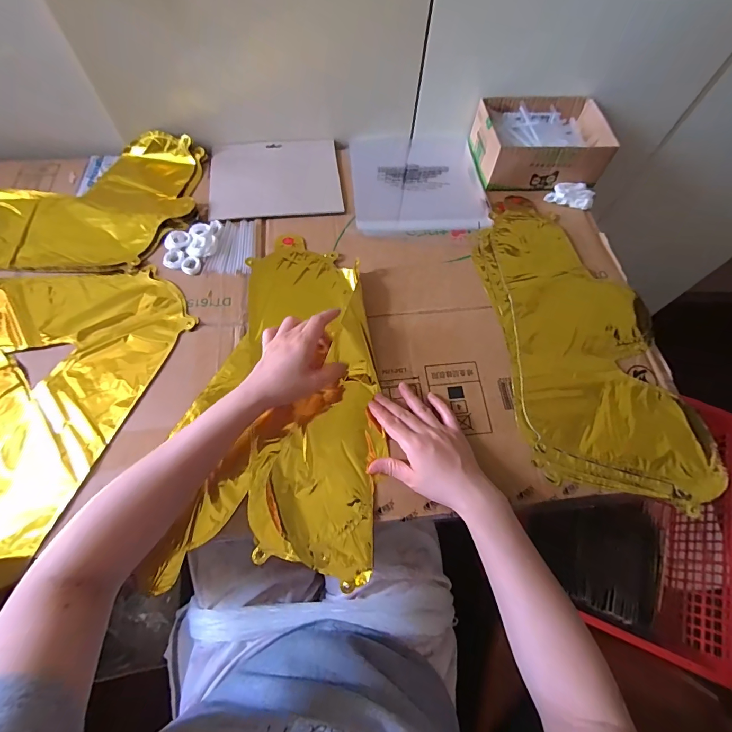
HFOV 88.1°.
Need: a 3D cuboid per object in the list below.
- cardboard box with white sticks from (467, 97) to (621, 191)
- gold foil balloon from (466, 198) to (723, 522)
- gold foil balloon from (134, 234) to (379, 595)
[{"bbox_3d":[0.277,-0.357,0.601,0.194,0.059,0.142,-5,66,-5],"label":"cardboard box with white sticks"},{"bbox_3d":[0.276,-0.043,0.480,0.208,0.015,0.409,-4,66,-4],"label":"gold foil balloon"},{"bbox_3d":[-0.098,0.021,0.442,0.221,0.027,0.404,0,68,-3],"label":"gold foil balloon"}]

